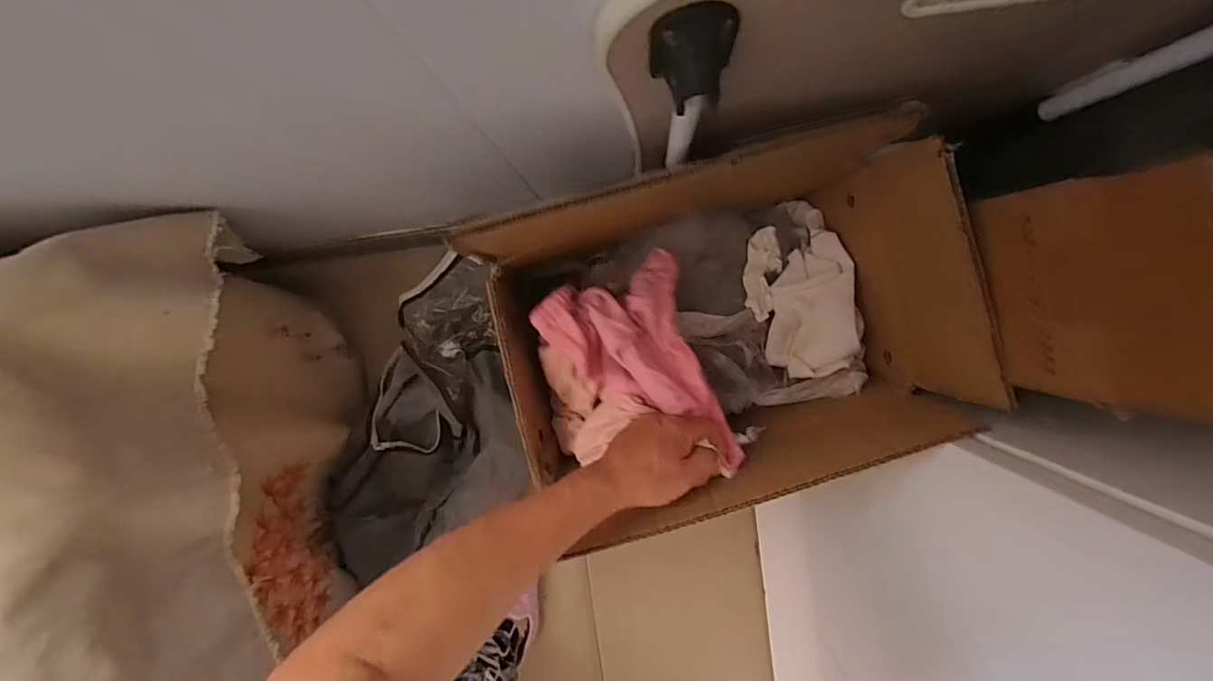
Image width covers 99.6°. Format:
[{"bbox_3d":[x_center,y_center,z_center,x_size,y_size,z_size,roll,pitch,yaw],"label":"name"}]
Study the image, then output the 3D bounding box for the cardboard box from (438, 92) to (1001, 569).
[{"bbox_3d":[0.081,-0.017,0.455,0.360,0.194,0.260,-16,95,3],"label":"cardboard box"}]

